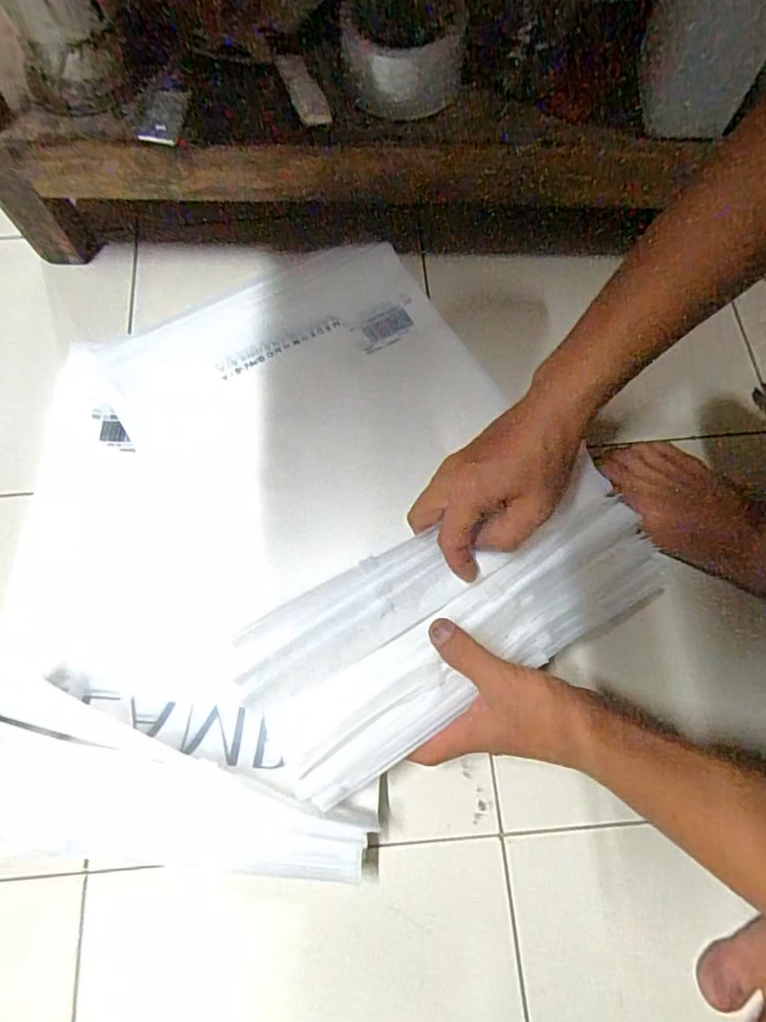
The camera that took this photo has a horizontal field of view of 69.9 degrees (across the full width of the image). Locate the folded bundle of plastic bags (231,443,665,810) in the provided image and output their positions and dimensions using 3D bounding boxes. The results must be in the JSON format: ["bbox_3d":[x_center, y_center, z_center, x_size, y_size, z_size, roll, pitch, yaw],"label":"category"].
[{"bbox_3d":[0.051,0.074,0.392,0.298,0.035,0.123,-29,87,-9],"label":"folded bundle of plastic bags"}]

